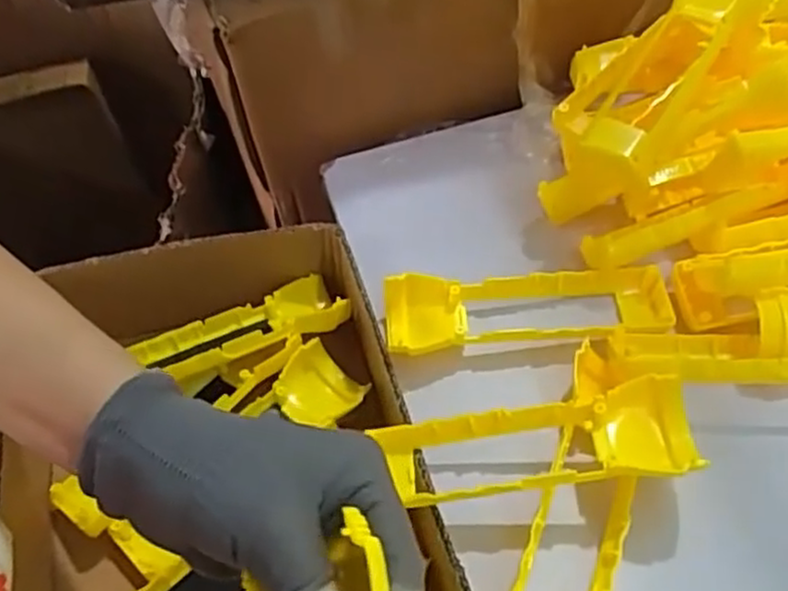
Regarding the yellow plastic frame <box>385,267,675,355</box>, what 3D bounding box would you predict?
[{"bbox_3d":[0.078,0.013,0.434,0.163,0.032,0.047,-4,53,3],"label":"yellow plastic frame"}]

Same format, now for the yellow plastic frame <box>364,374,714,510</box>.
[{"bbox_3d":[0.067,0.077,0.368,0.150,0.041,0.048,-4,53,3],"label":"yellow plastic frame"}]

